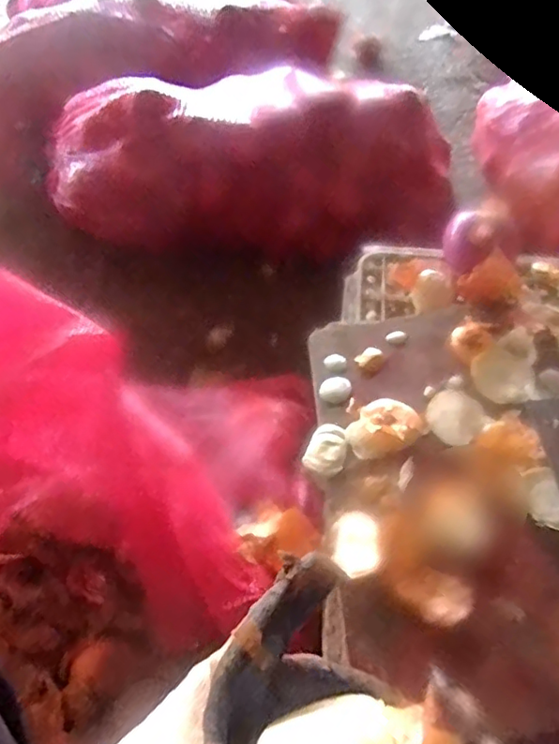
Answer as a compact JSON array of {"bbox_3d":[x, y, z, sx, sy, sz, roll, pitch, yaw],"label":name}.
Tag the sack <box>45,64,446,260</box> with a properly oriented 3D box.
[{"bbox_3d":[-0.043,-0.351,0.946,0.633,0.215,0.214,0,53,-1],"label":"sack"}]

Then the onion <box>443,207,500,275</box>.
[{"bbox_3d":[0.201,-0.137,0.606,0.055,0.050,0.063,16,55,10],"label":"onion"}]

